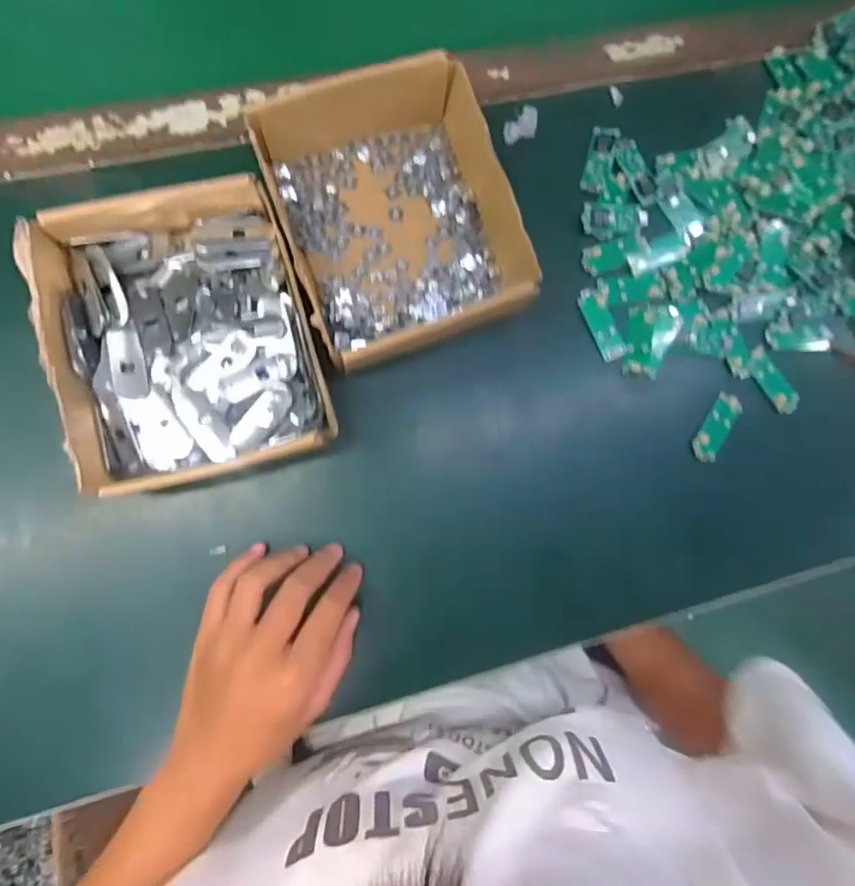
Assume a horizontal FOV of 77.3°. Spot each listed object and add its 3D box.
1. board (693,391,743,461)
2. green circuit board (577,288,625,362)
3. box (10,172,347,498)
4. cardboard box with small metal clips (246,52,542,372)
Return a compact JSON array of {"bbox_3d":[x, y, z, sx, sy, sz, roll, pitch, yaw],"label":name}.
[{"bbox_3d":[0.215,-0.013,0.394,0.020,0.004,0.054,36,82,-1],"label":"board"},{"bbox_3d":[0.128,-0.087,0.392,0.018,0.004,0.055,-23,87,-7],"label":"green circuit board"},{"bbox_3d":[-0.146,-0.064,0.331,0.142,0.052,0.165,-16,86,-7],"label":"box"},{"bbox_3d":[-0.020,-0.156,0.357,0.148,0.049,0.169,-20,87,-7],"label":"cardboard box with small metal clips"}]

